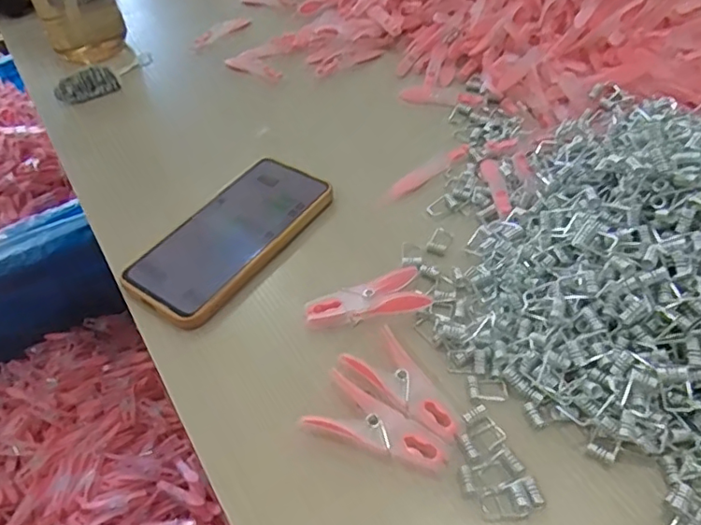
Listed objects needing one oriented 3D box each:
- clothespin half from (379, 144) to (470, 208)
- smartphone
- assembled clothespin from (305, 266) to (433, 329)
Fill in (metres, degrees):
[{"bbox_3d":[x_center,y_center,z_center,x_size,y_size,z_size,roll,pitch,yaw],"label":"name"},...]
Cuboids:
[{"bbox_3d":[0.058,-0.070,0.461,0.096,0.007,0.017,-32,53,-22],"label":"clothespin half"},{"bbox_3d":[-0.087,-0.021,0.416,0.072,0.015,0.152,26,55,25],"label":"smartphone"},{"bbox_3d":[0.010,0.024,0.369,0.077,0.012,0.031,-15,49,-9],"label":"assembled clothespin"}]

